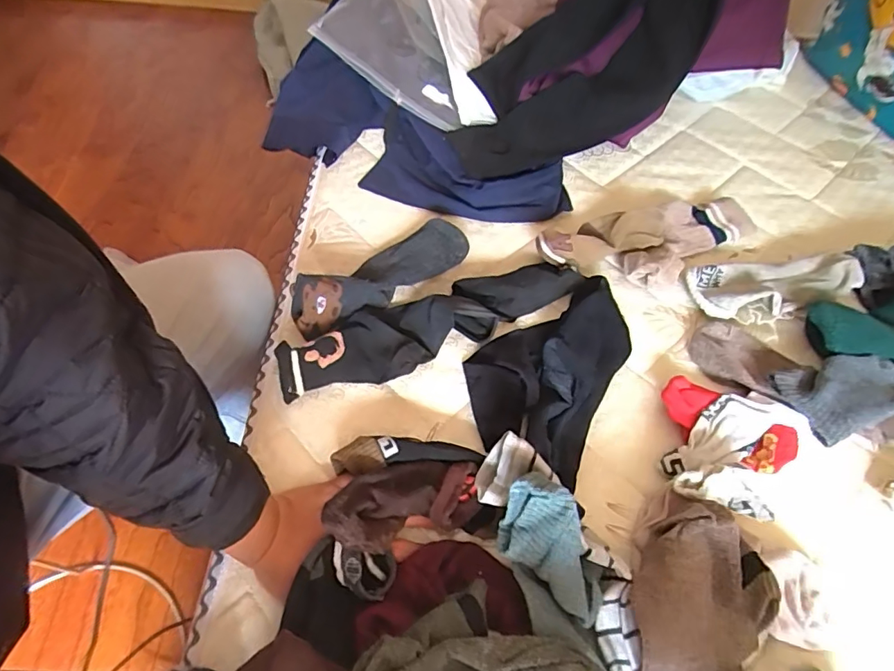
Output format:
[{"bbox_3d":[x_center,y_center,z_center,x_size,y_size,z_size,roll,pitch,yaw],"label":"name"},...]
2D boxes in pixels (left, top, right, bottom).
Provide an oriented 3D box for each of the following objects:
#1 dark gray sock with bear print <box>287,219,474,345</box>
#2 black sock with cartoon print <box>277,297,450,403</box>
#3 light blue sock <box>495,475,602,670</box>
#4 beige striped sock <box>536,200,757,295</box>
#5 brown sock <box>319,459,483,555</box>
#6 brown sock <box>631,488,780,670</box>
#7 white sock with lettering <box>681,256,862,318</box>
[{"bbox_3d":[-0.075,-0.075,0.575,0.218,0.040,0.064,-33,65,-21],"label":"dark gray sock with bear print"},{"bbox_3d":[-0.084,0.007,0.539,0.180,0.045,0.090,-8,58,-8],"label":"black sock with cartoon print"},{"bbox_3d":[0.087,0.215,0.373,0.070,0.058,0.218,-9,73,-8],"label":"light blue sock"},{"bbox_3d":[0.256,-0.115,0.615,0.283,0.043,0.109,-14,59,-12],"label":"beige striped sock"},{"bbox_3d":[-0.035,0.138,0.427,0.135,0.021,0.063,-4,53,-34],"label":"brown sock"},{"bbox_3d":[0.193,0.200,0.387,0.102,0.053,0.163,18,58,8],"label":"brown sock"},{"bbox_3d":[0.378,-0.057,0.588,0.183,0.046,0.072,-2,58,-4],"label":"white sock with lettering"}]

